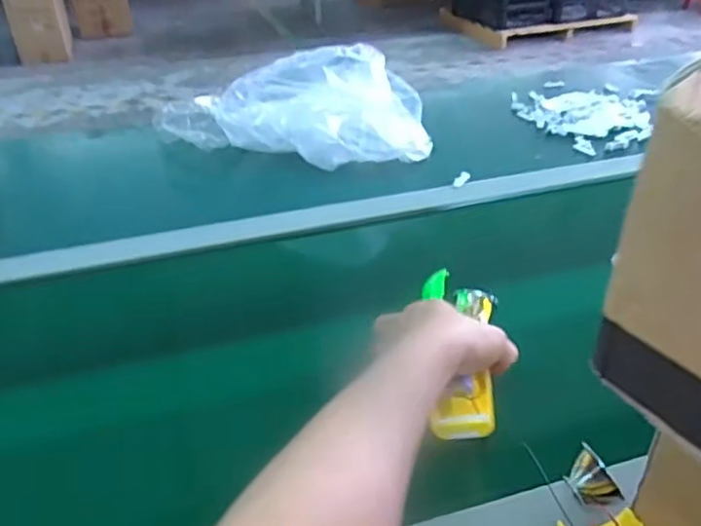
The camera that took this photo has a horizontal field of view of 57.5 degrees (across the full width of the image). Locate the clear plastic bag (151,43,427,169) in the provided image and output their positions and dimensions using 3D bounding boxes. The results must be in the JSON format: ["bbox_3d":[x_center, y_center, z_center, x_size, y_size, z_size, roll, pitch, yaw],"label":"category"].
[{"bbox_3d":[-0.106,-0.236,0.919,0.441,0.148,0.120,10,35,15],"label":"clear plastic bag"}]

